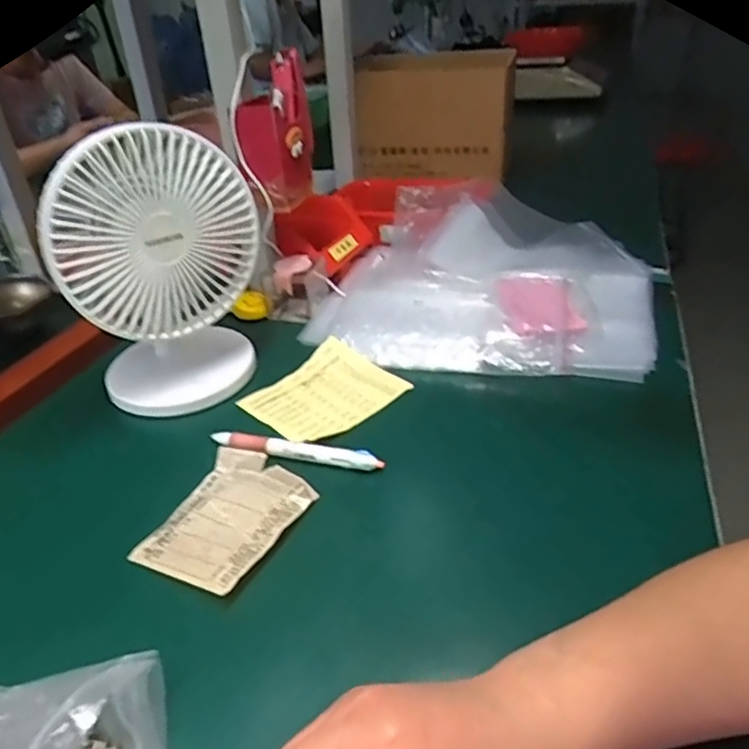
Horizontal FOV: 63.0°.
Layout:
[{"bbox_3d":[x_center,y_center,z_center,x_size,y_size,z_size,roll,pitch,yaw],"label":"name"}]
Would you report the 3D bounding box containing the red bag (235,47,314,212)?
[{"bbox_3d":[-0.097,-0.238,0.609,0.069,0.124,0.082,-6,33,-3],"label":"red bag"}]

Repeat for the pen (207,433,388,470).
[{"bbox_3d":[-0.062,0.059,0.479,0.141,0.010,0.016,5,34,14],"label":"pen"}]

